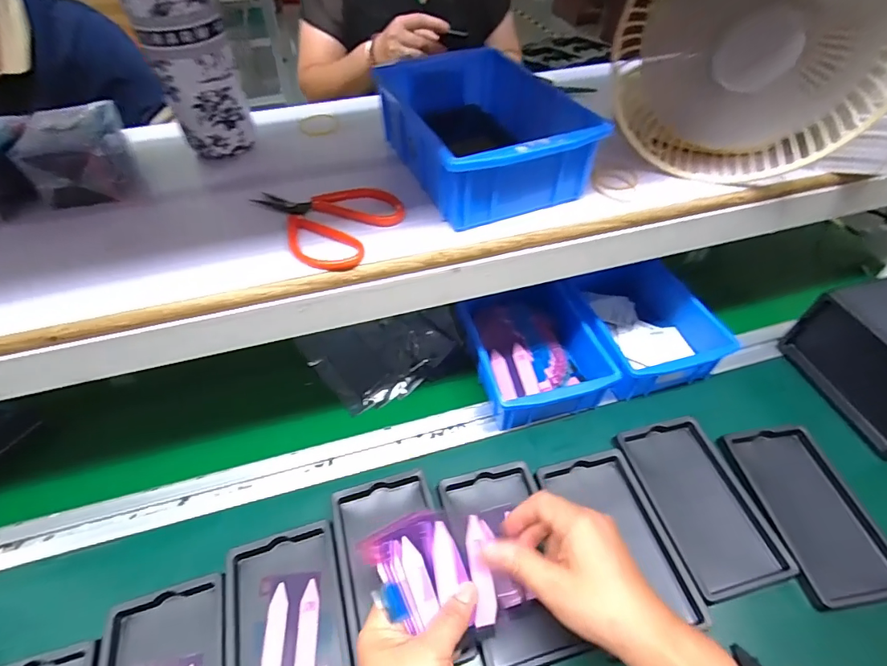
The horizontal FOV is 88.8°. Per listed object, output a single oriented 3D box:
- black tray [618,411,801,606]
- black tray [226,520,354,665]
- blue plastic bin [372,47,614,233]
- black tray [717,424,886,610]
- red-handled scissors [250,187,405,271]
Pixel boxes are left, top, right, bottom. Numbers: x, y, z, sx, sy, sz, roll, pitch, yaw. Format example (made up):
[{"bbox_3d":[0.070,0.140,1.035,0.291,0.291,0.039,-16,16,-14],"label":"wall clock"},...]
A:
[{"bbox_3d":[0.245,0.161,0.441,0.096,0.023,0.159,-11,49,-8],"label":"black tray"},{"bbox_3d":[-0.126,0.246,0.369,0.091,0.021,0.158,-14,49,-10],"label":"black tray"},{"bbox_3d":[0.028,-0.174,0.403,0.125,0.080,0.200,-18,50,-14],"label":"blue plastic bin"},{"bbox_3d":[0.351,0.169,0.437,0.099,0.023,0.158,-8,49,-5],"label":"black tray"},{"bbox_3d":[-0.097,-0.093,0.362,0.110,0.012,0.088,22,53,20],"label":"red-handled scissors"}]

